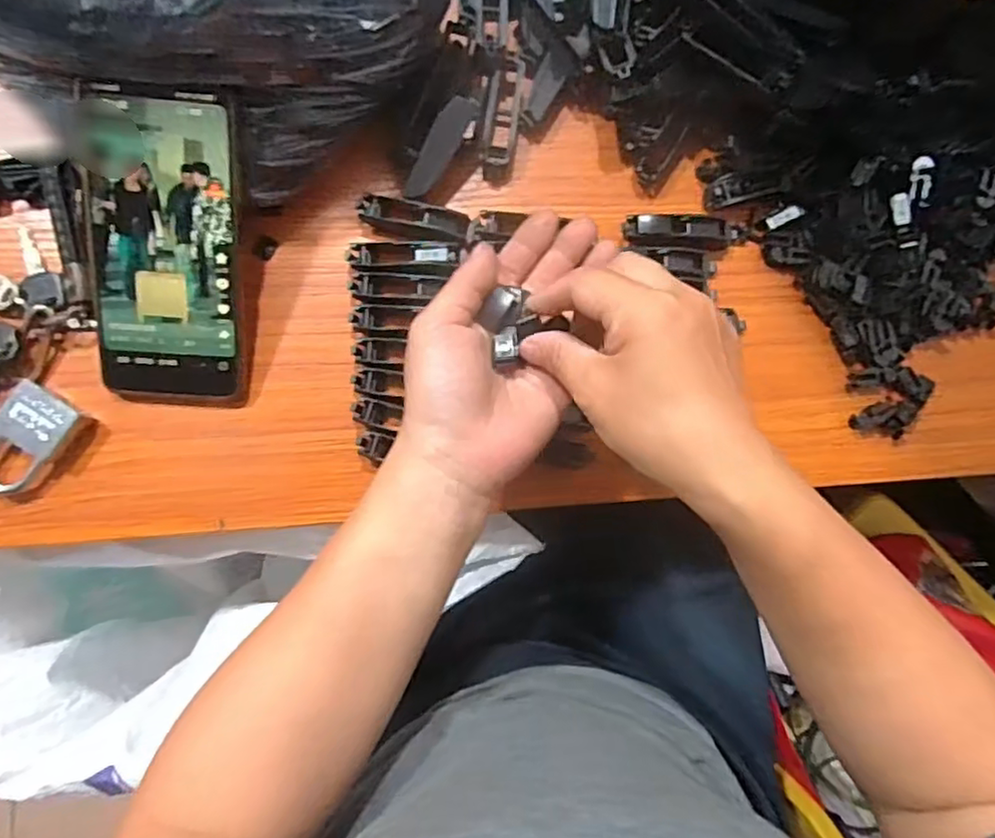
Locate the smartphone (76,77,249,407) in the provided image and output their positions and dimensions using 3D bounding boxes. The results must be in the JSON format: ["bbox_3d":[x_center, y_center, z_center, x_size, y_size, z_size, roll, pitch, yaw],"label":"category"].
[{"bbox_3d":[-0.180,-0.089,0.356,0.078,0.008,0.164,2,106,-5],"label":"smartphone"}]

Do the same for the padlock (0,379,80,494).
[{"bbox_3d":[-0.263,0.012,0.363,0.035,0.015,0.058,32,82,-2],"label":"padlock"}]

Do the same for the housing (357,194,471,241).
[{"bbox_3d":[-0.051,-0.120,0.397,0.065,0.008,0.020,14,83,-4],"label":"housing"}]

